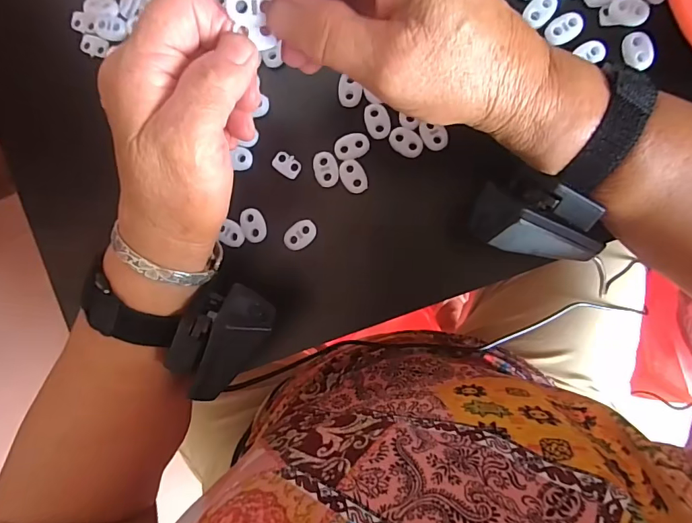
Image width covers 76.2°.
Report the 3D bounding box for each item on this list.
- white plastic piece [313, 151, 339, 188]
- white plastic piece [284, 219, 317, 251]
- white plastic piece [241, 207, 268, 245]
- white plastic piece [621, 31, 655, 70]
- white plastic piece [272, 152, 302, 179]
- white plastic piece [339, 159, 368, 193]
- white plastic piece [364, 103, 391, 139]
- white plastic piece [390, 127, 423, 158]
[{"bbox_3d":[-0.013,-0.060,0.285,0.015,0.004,0.023,-9,94,4],"label":"white plastic piece"},{"bbox_3d":[-0.030,-0.018,0.289,0.023,0.004,0.016,-42,91,5],"label":"white plastic piece"},{"bbox_3d":[-0.061,-0.024,0.291,0.015,0.004,0.023,-20,93,4],"label":"white plastic piece"},{"bbox_3d":[0.177,-0.128,0.267,0.015,0.005,0.022,-14,93,4],"label":"white plastic piece"},{"bbox_3d":[-0.039,-0.063,0.290,0.019,0.004,0.013,32,95,0],"label":"white plastic piece"},{"bbox_3d":[0.005,-0.055,0.284,0.015,0.004,0.022,-21,93,4],"label":"white plastic piece"},{"bbox_3d":[0.020,-0.090,0.281,0.015,0.004,0.022,-20,93,4],"label":"white plastic piece"},{"bbox_3d":[0.038,-0.076,0.281,0.022,0.004,0.015,30,95,1],"label":"white plastic piece"}]

